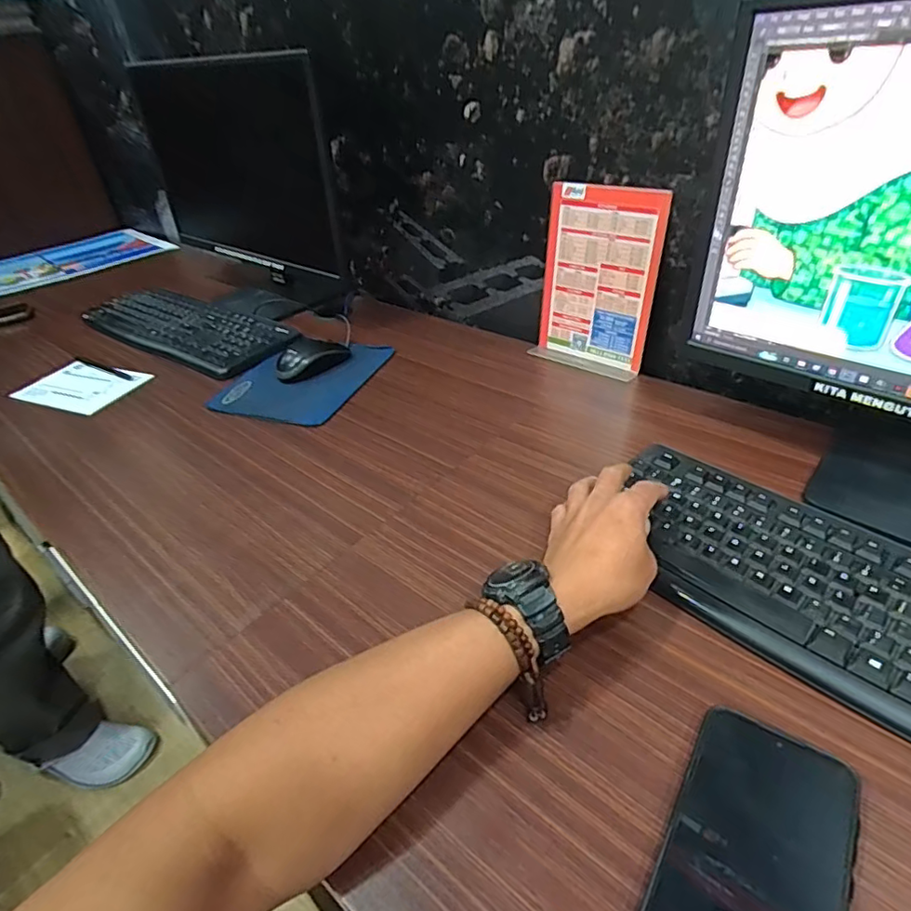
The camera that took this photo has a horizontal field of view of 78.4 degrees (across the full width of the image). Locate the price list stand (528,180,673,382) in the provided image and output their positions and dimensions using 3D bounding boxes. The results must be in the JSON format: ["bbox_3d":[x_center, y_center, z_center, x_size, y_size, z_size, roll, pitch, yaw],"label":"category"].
[{"bbox_3d":[0.173,-0.214,0.694,0.146,0.210,0.046,24,46,34],"label":"price list stand"}]

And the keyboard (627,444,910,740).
[{"bbox_3d":[0.297,0.114,0.383,0.156,0.021,0.415,-30,43,-29],"label":"keyboard"}]

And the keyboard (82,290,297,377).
[{"bbox_3d":[-0.446,-0.214,0.920,0.437,0.032,0.145,21,44,31],"label":"keyboard"}]

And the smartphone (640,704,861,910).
[{"bbox_3d":[0.147,0.205,0.276,0.079,0.014,0.159,16,42,32],"label":"smartphone"}]

